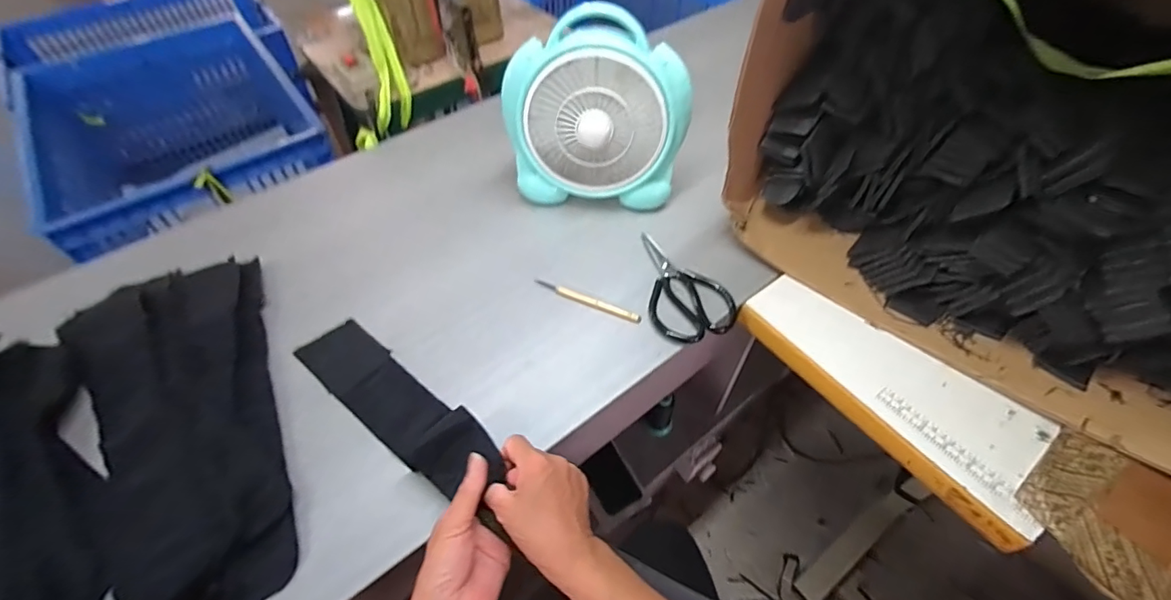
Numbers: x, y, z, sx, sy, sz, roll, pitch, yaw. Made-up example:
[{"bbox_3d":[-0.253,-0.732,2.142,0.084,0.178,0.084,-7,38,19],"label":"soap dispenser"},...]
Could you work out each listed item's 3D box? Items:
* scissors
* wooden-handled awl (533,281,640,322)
[{"bbox_3d":[0.111,-0.020,0.657,0.099,0.011,0.173,-26,57,-18],"label":"scissors"},{"bbox_3d":[0.004,0.000,0.648,0.142,0.006,0.015,21,56,15],"label":"wooden-handled awl"}]

